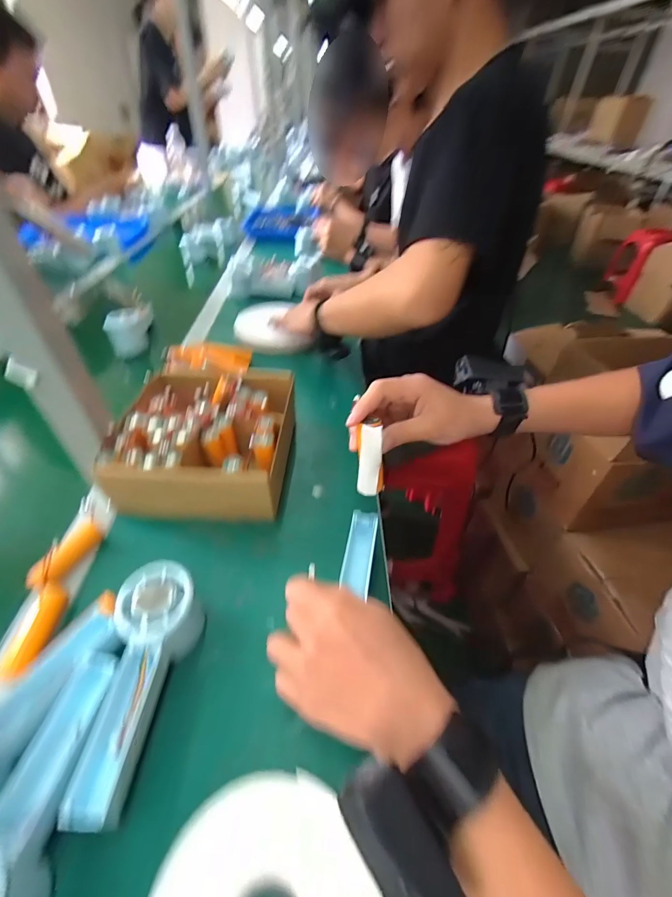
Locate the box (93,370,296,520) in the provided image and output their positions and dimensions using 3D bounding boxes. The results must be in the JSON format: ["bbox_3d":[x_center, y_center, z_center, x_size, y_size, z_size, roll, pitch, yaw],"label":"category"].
[{"bbox_3d":[-0.155,-0.013,0.465,0.184,0.082,0.196,2,42,-1],"label":"box"}]

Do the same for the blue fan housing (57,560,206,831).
[{"bbox_3d":[-0.140,0.166,0.278,0.065,0.049,0.155,4,54,1],"label":"blue fan housing"}]

